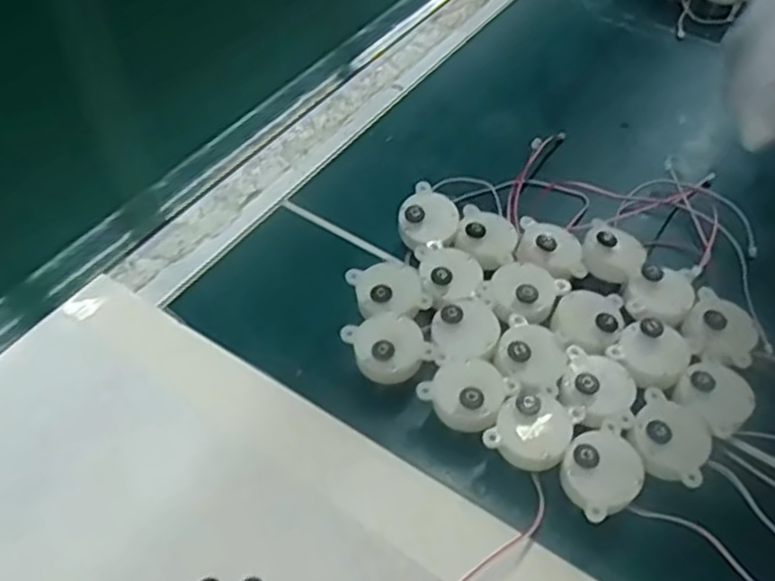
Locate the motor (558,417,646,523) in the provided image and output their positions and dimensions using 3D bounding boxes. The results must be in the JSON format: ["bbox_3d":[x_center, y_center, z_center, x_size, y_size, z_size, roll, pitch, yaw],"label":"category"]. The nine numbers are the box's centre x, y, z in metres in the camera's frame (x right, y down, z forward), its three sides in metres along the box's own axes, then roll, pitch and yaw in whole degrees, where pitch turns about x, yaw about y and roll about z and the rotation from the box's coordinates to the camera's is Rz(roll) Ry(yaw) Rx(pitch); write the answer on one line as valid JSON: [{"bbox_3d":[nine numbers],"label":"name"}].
[{"bbox_3d":[0.089,0.079,0.302,0.036,0.028,0.032,-25,56,-20],"label":"motor"}]

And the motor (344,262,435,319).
[{"bbox_3d":[0.001,0.004,0.360,0.034,0.029,0.034,-15,53,-13],"label":"motor"}]

